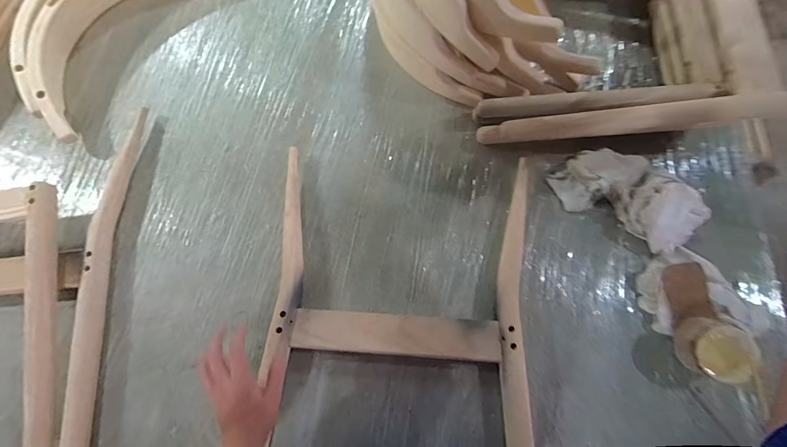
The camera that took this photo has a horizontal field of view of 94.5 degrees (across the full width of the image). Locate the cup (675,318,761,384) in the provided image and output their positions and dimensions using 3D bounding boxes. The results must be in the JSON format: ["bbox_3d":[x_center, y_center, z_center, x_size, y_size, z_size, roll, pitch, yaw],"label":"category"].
[{"bbox_3d":[0.462,0.184,0.527,0.078,0.059,0.086,-15,71,-4],"label":"cup"}]

